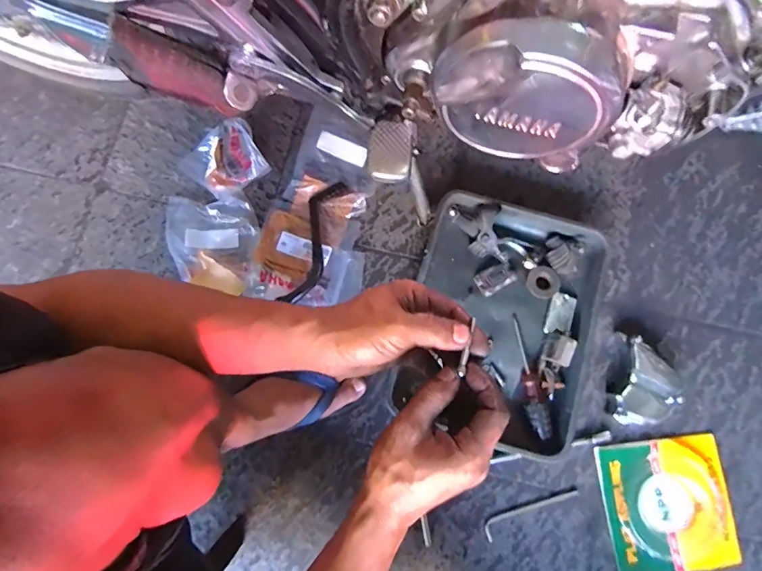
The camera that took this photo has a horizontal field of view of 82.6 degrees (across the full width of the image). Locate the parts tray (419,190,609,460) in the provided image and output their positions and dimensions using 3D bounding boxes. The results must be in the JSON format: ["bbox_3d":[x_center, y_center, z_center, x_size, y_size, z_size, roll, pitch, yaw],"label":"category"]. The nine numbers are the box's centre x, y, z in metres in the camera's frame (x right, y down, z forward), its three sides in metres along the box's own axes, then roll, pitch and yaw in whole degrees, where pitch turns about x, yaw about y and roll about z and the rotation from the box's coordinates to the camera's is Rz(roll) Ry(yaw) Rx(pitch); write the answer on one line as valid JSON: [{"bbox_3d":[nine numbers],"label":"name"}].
[{"bbox_3d":[0.183,0.053,0.671,0.267,0.044,0.361,15,80,4],"label":"parts tray"}]

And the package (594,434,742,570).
[{"bbox_3d":[0.421,0.324,0.635,0.175,0.013,0.179,-7,80,-1],"label":"package"}]

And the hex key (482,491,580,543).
[{"bbox_3d":[0.222,0.335,0.642,0.148,0.004,0.024,-25,80,-4],"label":"hex key"}]

